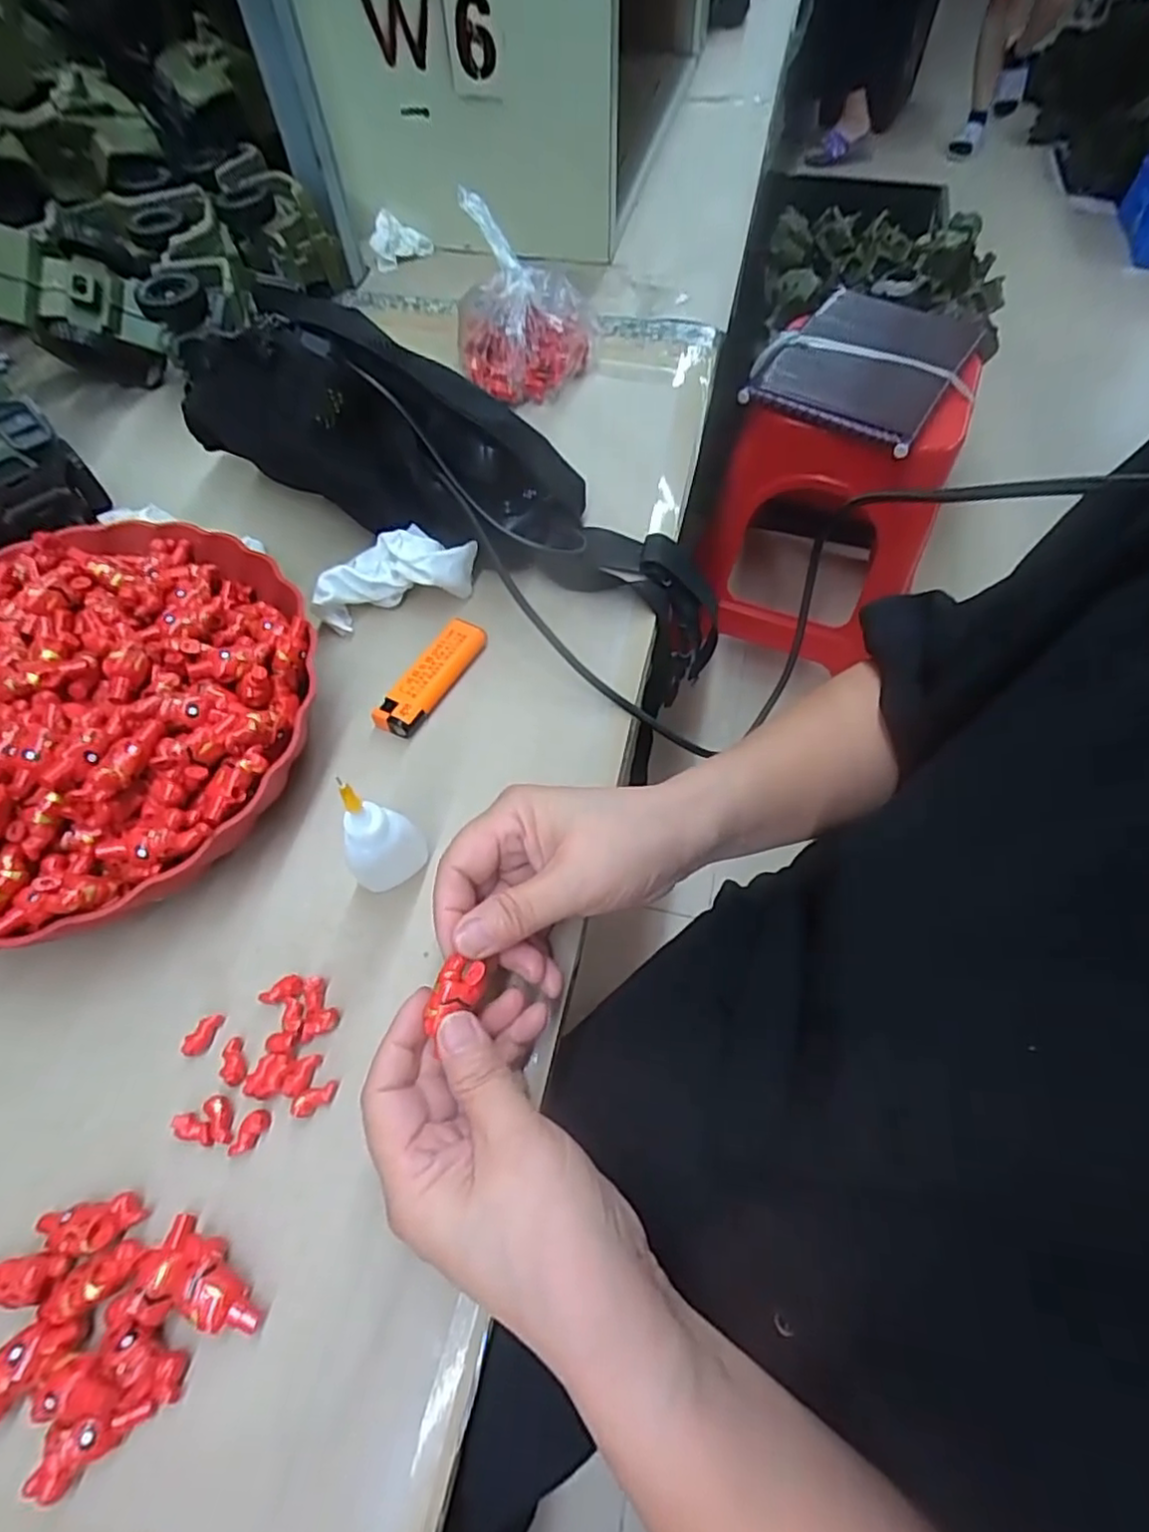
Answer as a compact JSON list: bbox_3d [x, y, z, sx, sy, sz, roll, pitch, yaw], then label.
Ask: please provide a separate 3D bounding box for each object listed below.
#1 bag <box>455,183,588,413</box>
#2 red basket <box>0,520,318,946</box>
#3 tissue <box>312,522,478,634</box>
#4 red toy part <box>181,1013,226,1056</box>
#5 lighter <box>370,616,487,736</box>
[{"bbox_3d":[-0.039,-0.351,0.502,0.102,0.075,0.130,-5,61,-1],"label":"bag"},{"bbox_3d":[-0.248,-0.032,0.322,0.229,0.072,0.233,-3,61,-4],"label":"red basket"},{"bbox_3d":[-0.105,-0.115,0.390,0.089,0.032,0.044,-1,61,-2],"label":"tissue"},{"bbox_3d":[-0.160,0.115,0.283,0.009,0.007,0.019,20,62,9],"label":"red toy part"},{"bbox_3d":[-0.079,-0.050,0.368,0.026,0.009,0.079,25,63,12],"label":"lighter"}]

